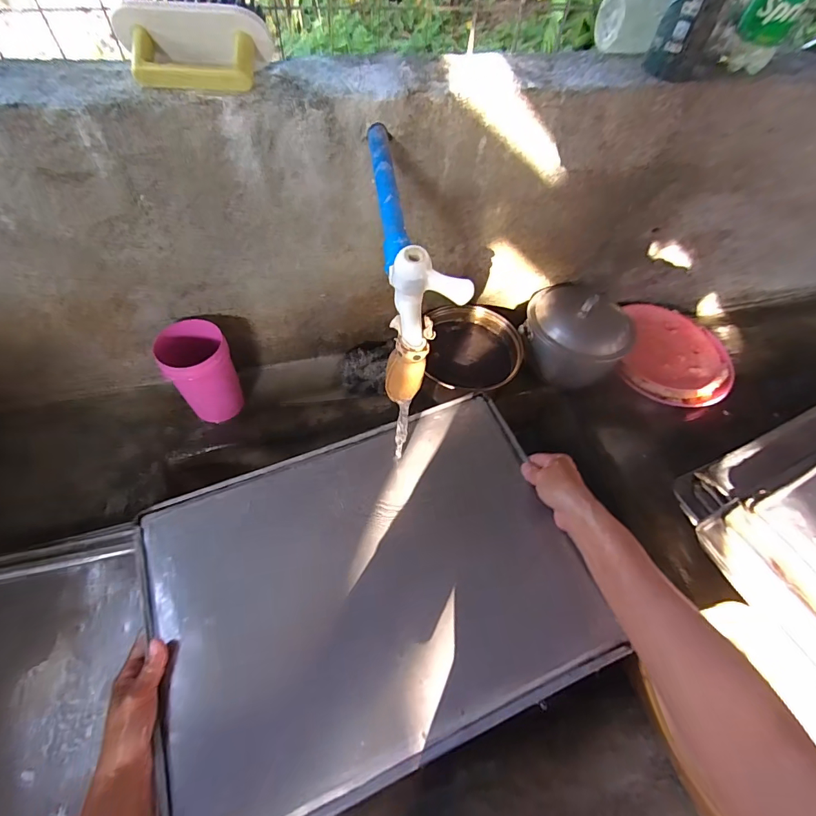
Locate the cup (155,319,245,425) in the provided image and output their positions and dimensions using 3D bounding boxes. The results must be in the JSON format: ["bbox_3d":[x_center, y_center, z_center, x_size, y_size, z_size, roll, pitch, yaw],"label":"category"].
[{"bbox_3d":[-0.292,-0.050,0.620,0.073,0.143,0.083,18,59,7],"label":"cup"}]

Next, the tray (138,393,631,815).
[{"bbox_3d":[-0.041,0.176,0.457,0.427,0.026,0.327,-18,59,-15],"label":"tray"}]

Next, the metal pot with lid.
[{"bbox_3d":[0.278,-0.130,0.711,0.168,0.114,0.171,2,58,-3],"label":"metal pot with lid"}]

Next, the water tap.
[{"bbox_3d":[0.001,-0.060,0.364,0.077,0.132,0.050,40,64,19],"label":"water tap"}]

